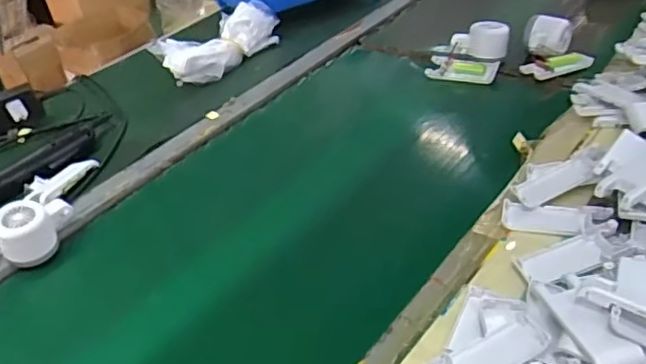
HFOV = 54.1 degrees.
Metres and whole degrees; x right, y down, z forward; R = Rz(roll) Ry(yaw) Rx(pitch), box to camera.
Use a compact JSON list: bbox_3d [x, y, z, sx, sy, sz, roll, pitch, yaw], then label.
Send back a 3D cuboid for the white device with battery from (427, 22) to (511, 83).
[{"bbox_3d":[0.218,-0.195,0.957,0.117,0.069,0.106,8,40,22],"label":"white device with battery"}]

